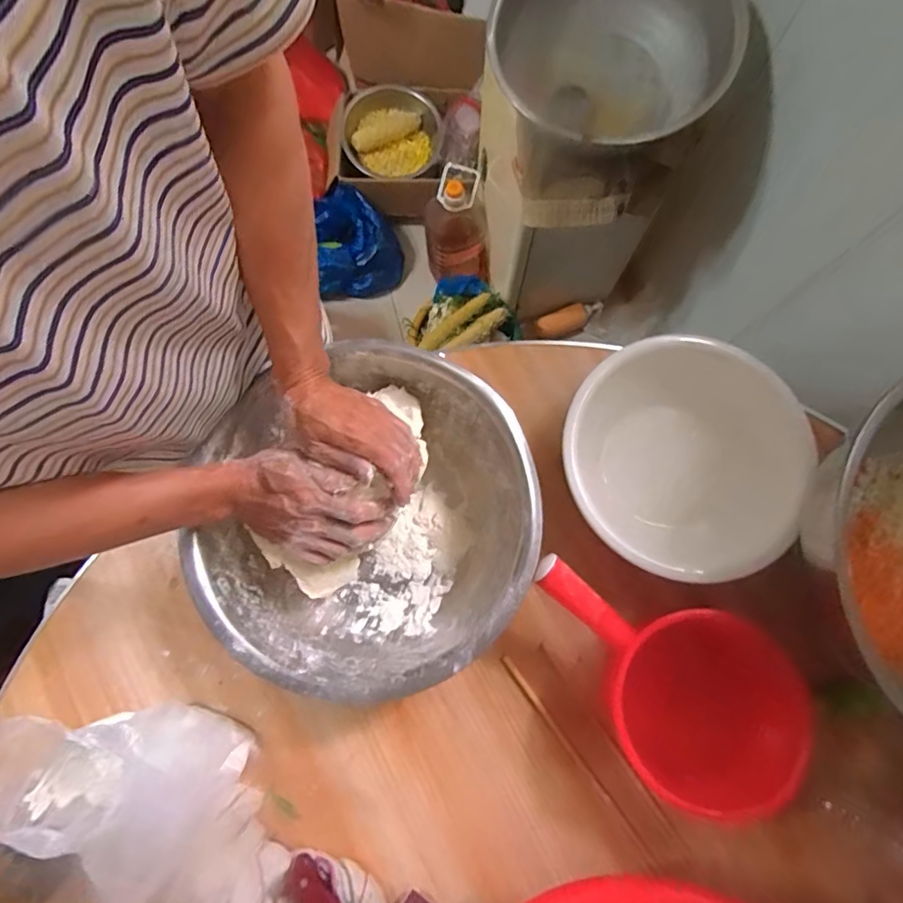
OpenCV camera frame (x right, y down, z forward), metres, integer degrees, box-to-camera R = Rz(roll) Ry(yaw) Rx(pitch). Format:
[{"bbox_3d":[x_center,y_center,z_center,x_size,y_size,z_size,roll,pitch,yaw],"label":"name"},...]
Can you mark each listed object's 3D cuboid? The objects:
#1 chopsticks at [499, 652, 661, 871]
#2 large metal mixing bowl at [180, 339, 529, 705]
[{"bbox_3d":[0.140,0.342,0.561,0.012,0.004,0.260,-38,80,-7],"label":"chopsticks"},{"bbox_3d":[-0.090,0.071,0.569,0.350,0.115,0.352,0,78,1],"label":"large metal mixing bowl"}]

